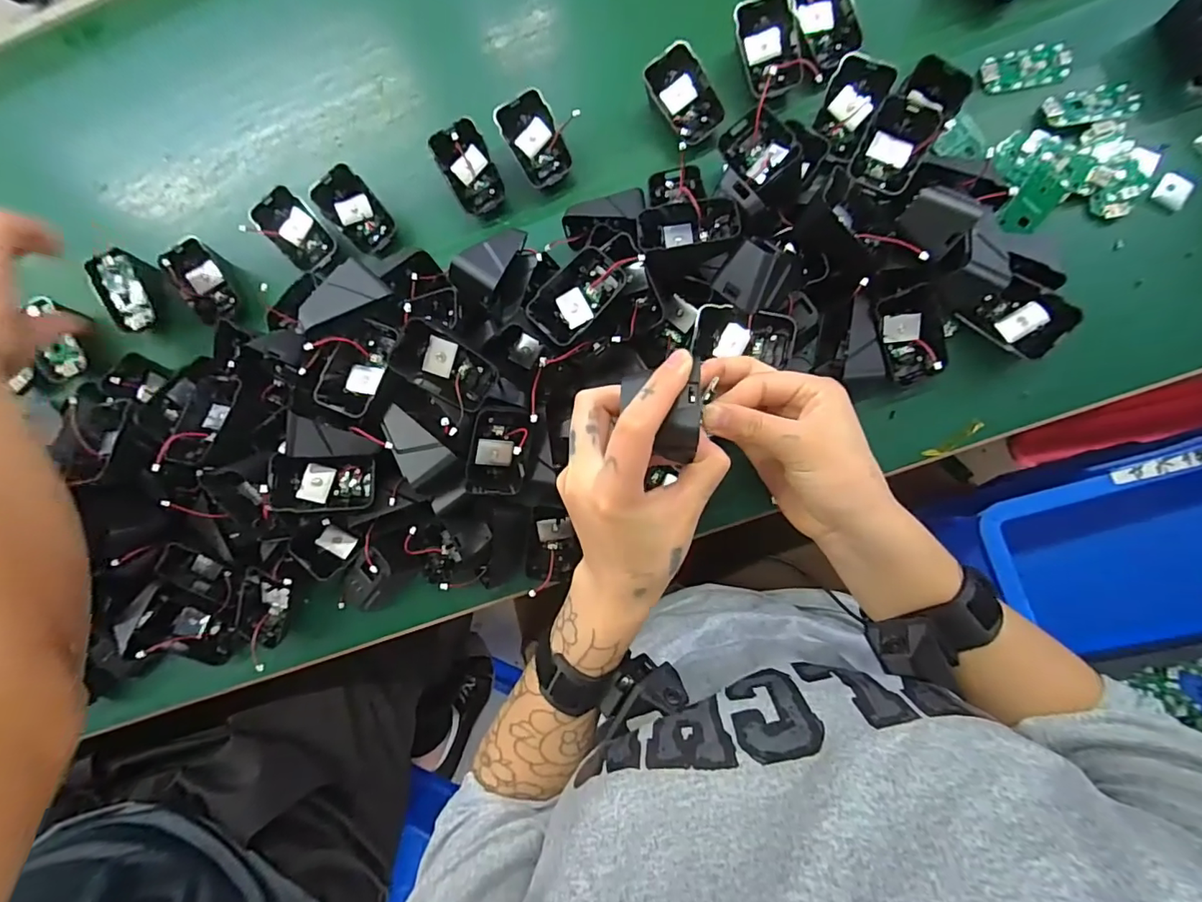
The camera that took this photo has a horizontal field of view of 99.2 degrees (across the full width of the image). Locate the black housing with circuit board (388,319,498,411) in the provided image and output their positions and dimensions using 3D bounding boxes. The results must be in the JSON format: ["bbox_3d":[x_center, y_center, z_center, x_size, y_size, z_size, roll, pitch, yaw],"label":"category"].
[{"bbox_3d":[-0.110,-0.059,0.361,0.070,0.027,0.045,37,111,-24],"label":"black housing with circuit board"}]

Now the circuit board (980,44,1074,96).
[{"bbox_3d":[0.332,-0.299,0.403,0.065,0.012,0.032,-7,87,8],"label":"circuit board"}]

